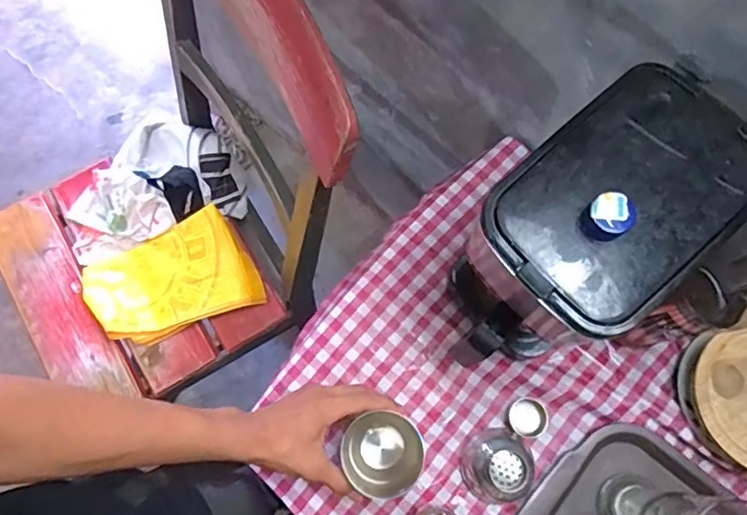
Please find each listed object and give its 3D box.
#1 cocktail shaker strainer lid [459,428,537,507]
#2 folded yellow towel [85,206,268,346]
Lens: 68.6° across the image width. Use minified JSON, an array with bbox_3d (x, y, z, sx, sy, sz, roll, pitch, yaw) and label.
[{"bbox_3d":[0.129,0.212,0.550,0.071,0.036,0.070,-41,79,-10],"label":"cocktail shaker strainer lid"},{"bbox_3d":[-0.320,0.037,0.854,0.254,0.054,0.161,-22,76,-5],"label":"folded yellow towel"}]

